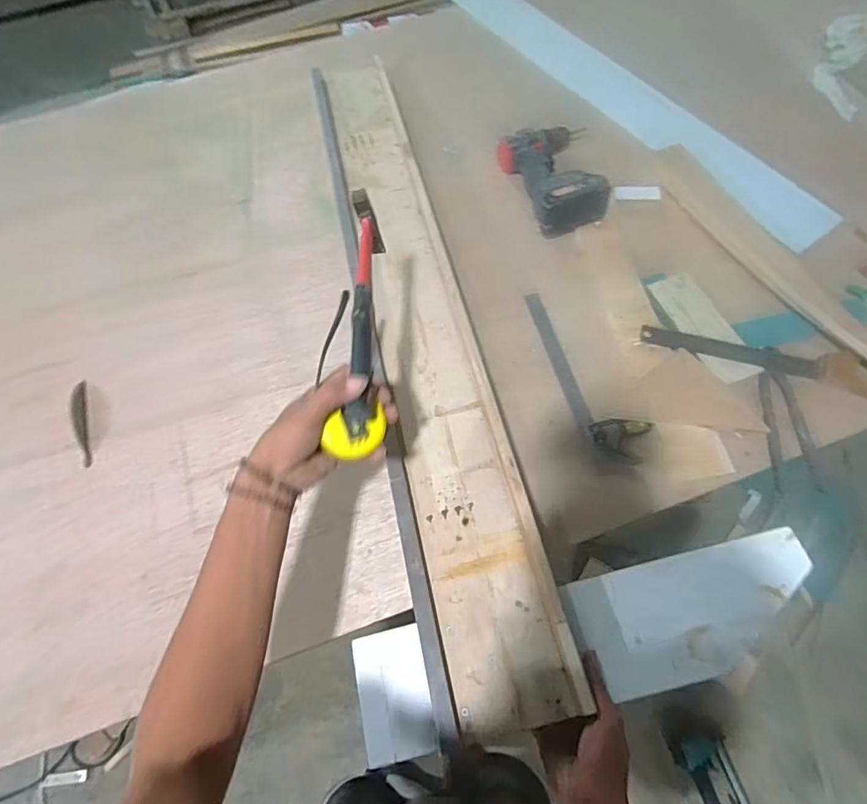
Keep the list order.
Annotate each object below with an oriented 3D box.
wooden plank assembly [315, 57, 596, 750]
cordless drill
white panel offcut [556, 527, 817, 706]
[{"bbox_3d":[-0.041,-0.170,0.745,0.156,0.034,1.143,-12,60,-2],"label":"wooden plank assembly"},{"bbox_3d":[0.232,-0.425,0.876,0.166,0.091,0.256,-16,65,-2],"label":"cordless drill"},{"bbox_3d":[0.284,0.223,0.519,0.258,0.016,0.117,-13,66,-3],"label":"white panel offcut"}]

